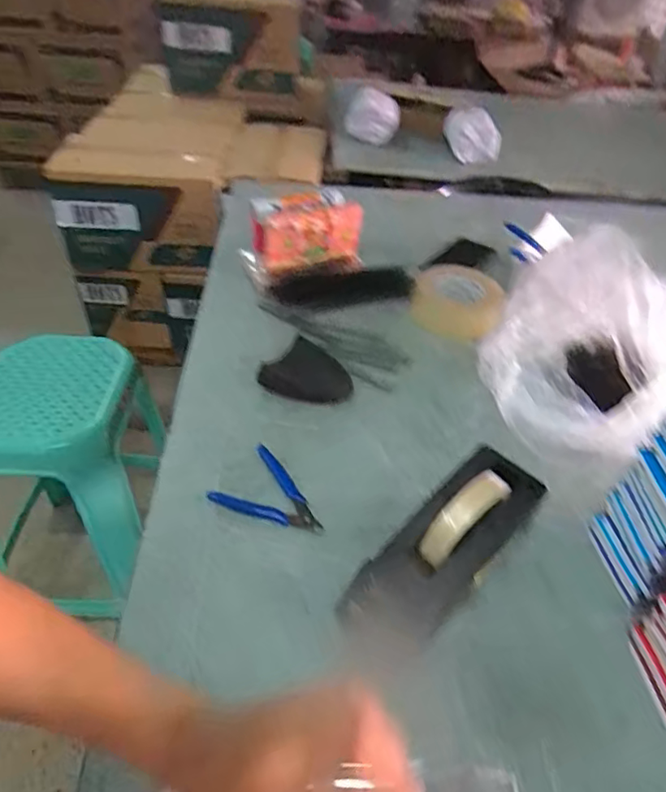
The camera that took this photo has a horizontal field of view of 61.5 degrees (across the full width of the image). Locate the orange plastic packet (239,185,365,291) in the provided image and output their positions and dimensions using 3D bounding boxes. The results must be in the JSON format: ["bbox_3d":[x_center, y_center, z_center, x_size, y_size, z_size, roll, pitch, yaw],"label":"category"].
[{"bbox_3d":[-0.046,-0.251,0.896,0.181,0.110,0.111,-9,45,-15],"label":"orange plastic packet"}]

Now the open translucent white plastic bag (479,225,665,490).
[{"bbox_3d":[0.306,-0.057,0.685,0.237,0.171,0.285,23,46,19],"label":"open translucent white plastic bag"}]

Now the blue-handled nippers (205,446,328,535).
[{"bbox_3d":[-0.057,0.099,0.593,0.121,0.010,0.083,19,45,15],"label":"blue-handled nippers"}]

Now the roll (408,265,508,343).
[{"bbox_3d":[0.190,-0.145,0.857,0.133,0.049,0.129,3,43,-3],"label":"roll"}]

